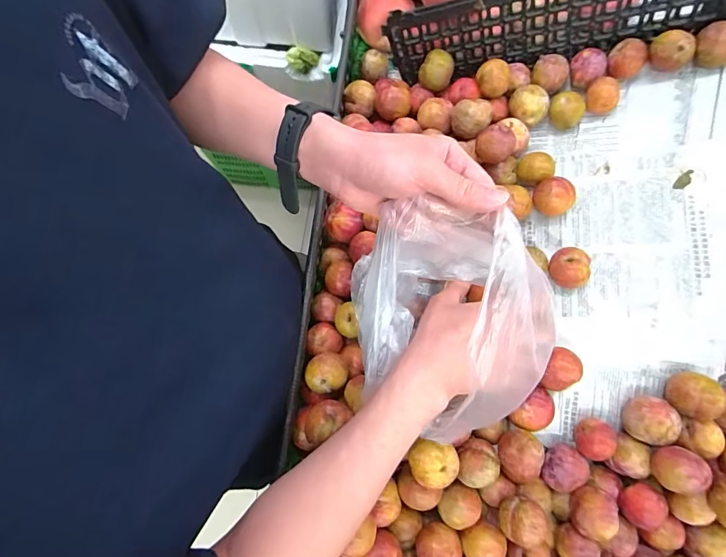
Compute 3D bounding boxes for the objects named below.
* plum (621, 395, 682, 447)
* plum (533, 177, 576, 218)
[{"bbox_3d":[0.296,0.146,0.429,0.041,0.038,0.045,16,76,3],"label":"plum"},{"bbox_3d":[0.224,-0.095,0.489,0.044,0.035,0.041,0,76,-1],"label":"plum"}]

